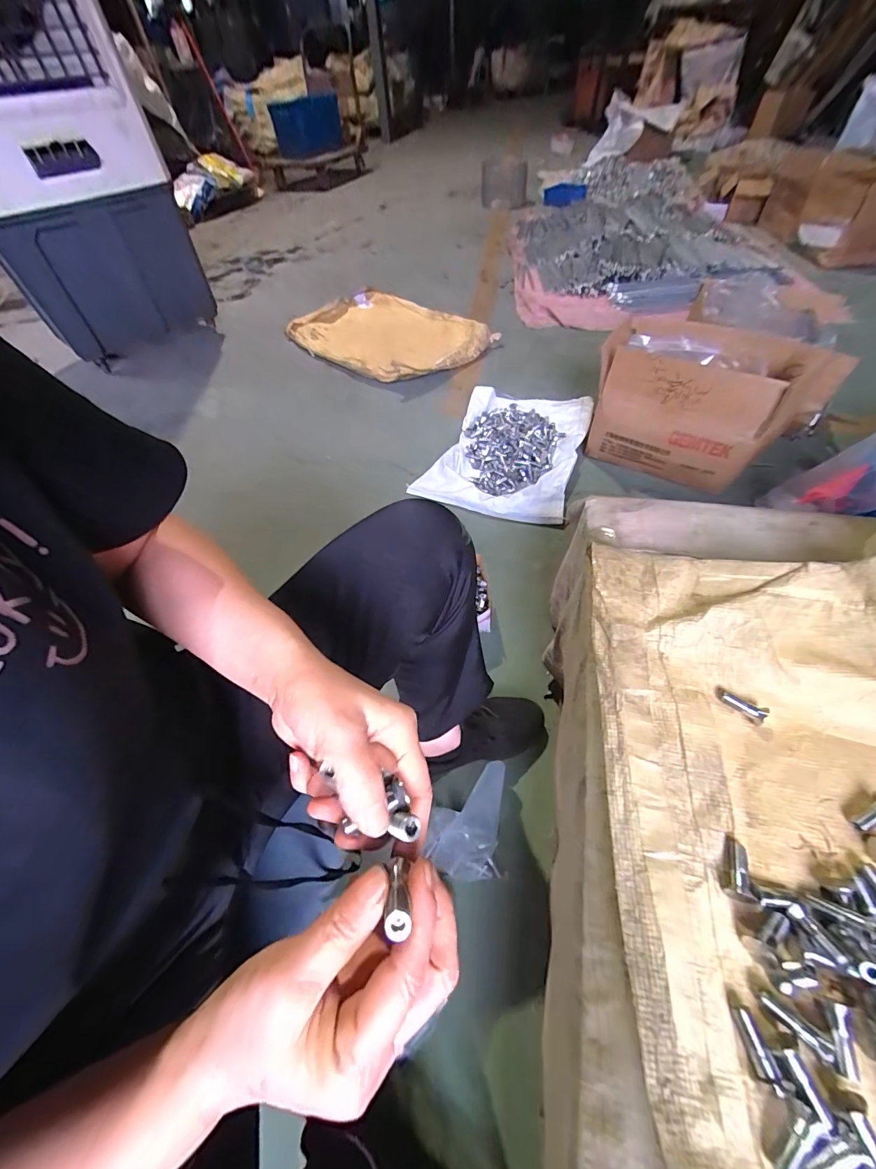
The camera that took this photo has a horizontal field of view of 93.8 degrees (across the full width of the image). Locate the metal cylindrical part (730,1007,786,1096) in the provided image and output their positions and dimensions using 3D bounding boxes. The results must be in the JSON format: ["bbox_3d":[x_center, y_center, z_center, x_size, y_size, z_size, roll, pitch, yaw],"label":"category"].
[{"bbox_3d":[0.192,0.277,0.245,0.010,0.007,0.034,-8,53,-1],"label":"metal cylindrical part"}]

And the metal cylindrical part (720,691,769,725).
[{"bbox_3d":[0.277,0.111,0.372,0.035,0.012,0.013,32,61,25],"label":"metal cylindrical part"}]

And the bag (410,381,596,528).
[{"bbox_3d":[0.193,-0.375,1.102,0.354,0.047,0.513,14,55,15],"label":"bag"}]

